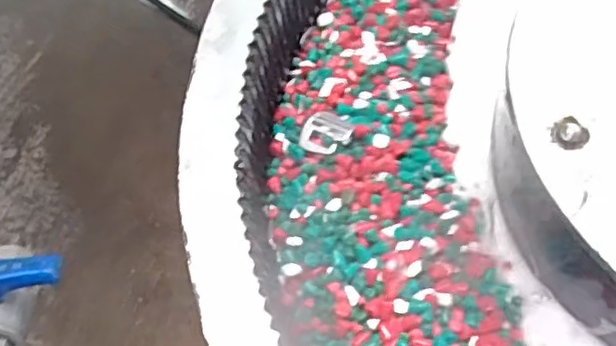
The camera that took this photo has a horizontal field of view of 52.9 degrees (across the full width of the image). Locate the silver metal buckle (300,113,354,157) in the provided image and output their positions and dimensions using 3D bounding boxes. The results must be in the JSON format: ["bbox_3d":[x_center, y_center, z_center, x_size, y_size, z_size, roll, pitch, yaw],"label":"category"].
[{"bbox_3d":[0.019,-0.039,0.606,0.049,0.012,0.049,5,65,10],"label":"silver metal buckle"}]

